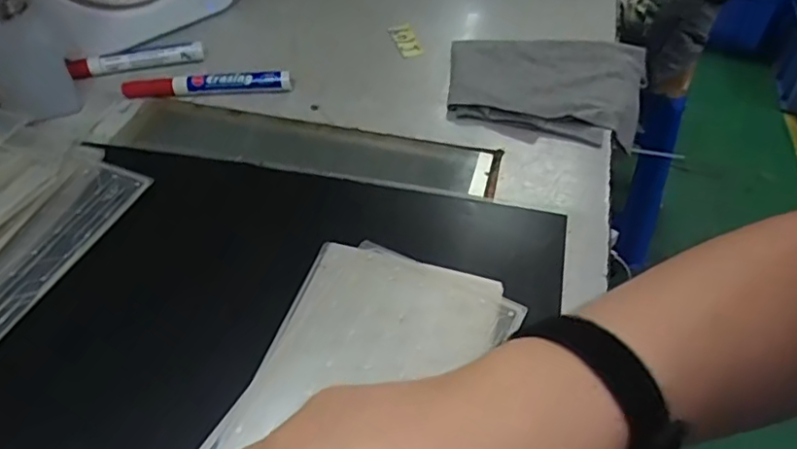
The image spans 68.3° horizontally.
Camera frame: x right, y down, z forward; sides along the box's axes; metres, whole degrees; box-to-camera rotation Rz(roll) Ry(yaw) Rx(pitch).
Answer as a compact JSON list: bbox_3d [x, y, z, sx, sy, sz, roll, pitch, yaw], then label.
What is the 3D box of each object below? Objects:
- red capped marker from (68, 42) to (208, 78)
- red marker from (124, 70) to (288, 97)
[{"bbox_3d":[-0.235,-0.149,0.530,0.113,0.018,0.017,-14,47,-13],"label":"red capped marker"},{"bbox_3d":[-0.163,-0.120,0.503,0.141,0.017,0.014,-3,46,-3],"label":"red marker"}]

